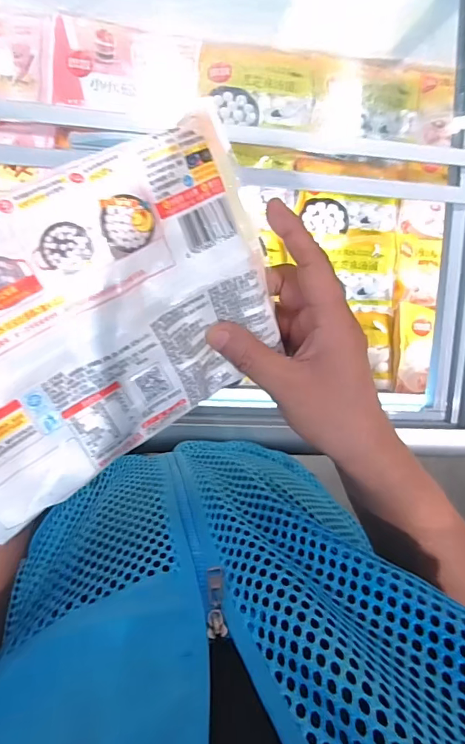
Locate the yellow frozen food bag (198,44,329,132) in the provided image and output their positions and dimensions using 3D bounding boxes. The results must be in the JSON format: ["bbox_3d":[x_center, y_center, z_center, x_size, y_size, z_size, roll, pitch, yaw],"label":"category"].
[{"bbox_3d":[0.060,-0.534,0.833,0.235,0.034,0.136,0,90,-8],"label":"yellow frozen food bag"}]

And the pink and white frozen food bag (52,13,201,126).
[{"bbox_3d":[-0.191,-0.550,0.814,0.254,0.023,0.150,4,90,-8],"label":"pink and white frozen food bag"}]

